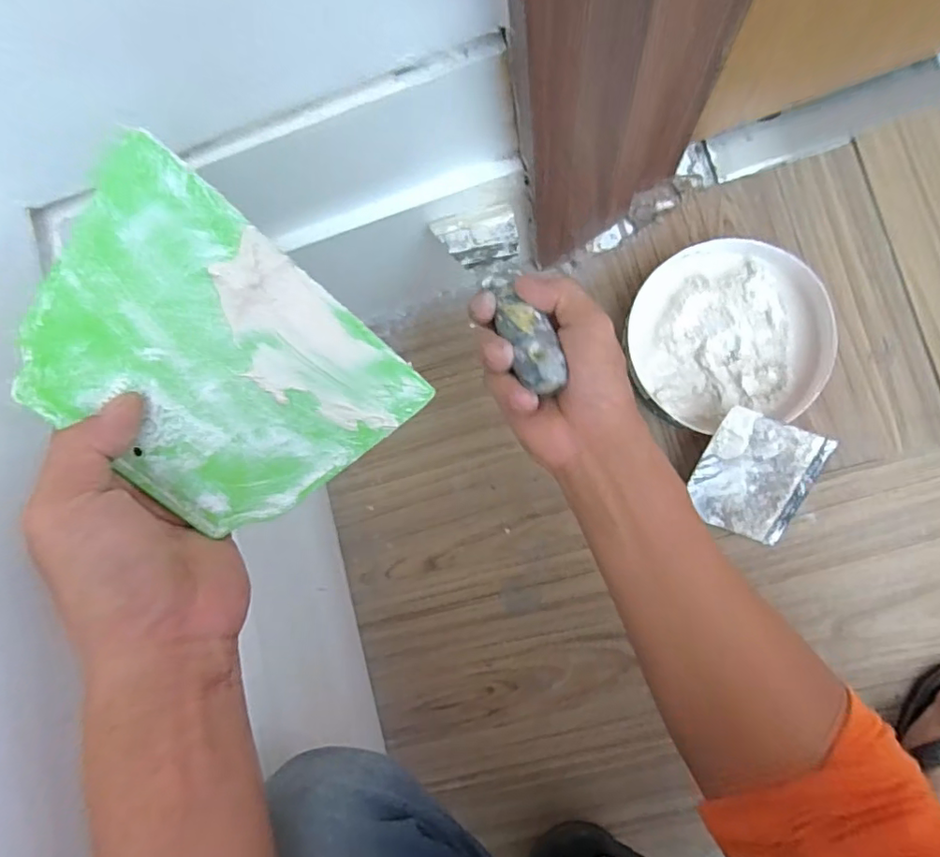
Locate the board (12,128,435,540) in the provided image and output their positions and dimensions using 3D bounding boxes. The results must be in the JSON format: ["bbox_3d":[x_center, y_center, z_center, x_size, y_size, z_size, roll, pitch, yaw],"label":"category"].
[{"bbox_3d":[-0.121,-0.028,0.267,0.162,0.005,0.124,41,89,-15],"label":"board"}]

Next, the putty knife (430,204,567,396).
[{"bbox_3d":[0.022,-0.096,0.377,0.053,0.018,0.189,-23,48,6],"label":"putty knife"}]

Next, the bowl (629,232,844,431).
[{"bbox_3d":[0.234,-0.086,0.531,0.169,0.048,0.163,0,87,8],"label":"bowl"}]

